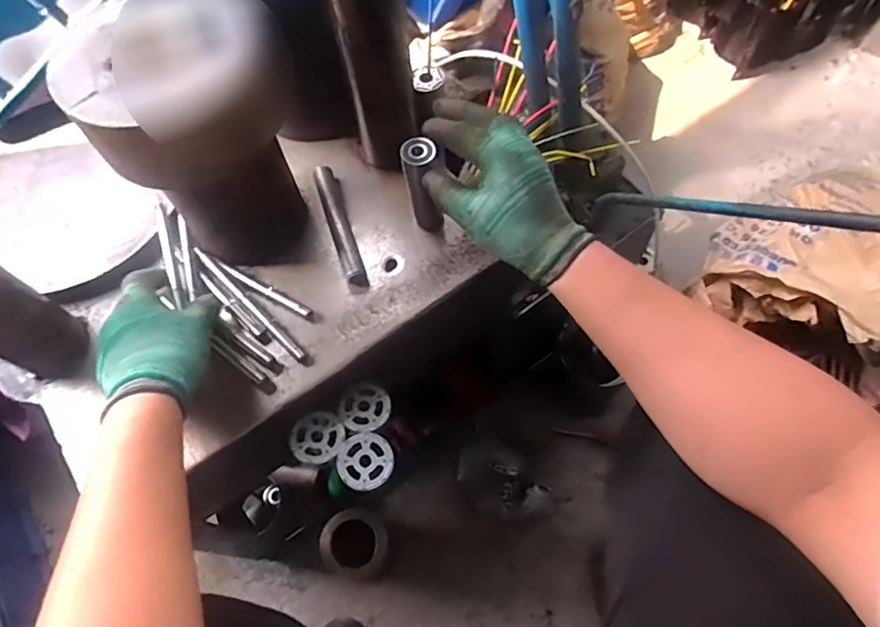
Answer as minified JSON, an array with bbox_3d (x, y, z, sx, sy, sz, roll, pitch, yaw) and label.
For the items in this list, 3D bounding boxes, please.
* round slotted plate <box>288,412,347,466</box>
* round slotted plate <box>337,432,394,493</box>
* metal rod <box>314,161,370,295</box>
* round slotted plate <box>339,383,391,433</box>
[{"bbox_3d":[-0.117,0.119,0.545,0.051,0.008,0.047,-1,64,2],"label":"round slotted plate"},{"bbox_3d":[-0.070,0.139,0.535,0.052,0.007,0.051,-1,64,2],"label":"round slotted plate"},{"bbox_3d":[-0.104,-0.090,0.590,0.021,0.018,0.147,-18,65,-6],"label":"metal rod"},{"bbox_3d":[-0.073,0.093,0.562,0.049,0.009,0.047,-1,64,2],"label":"round slotted plate"}]

